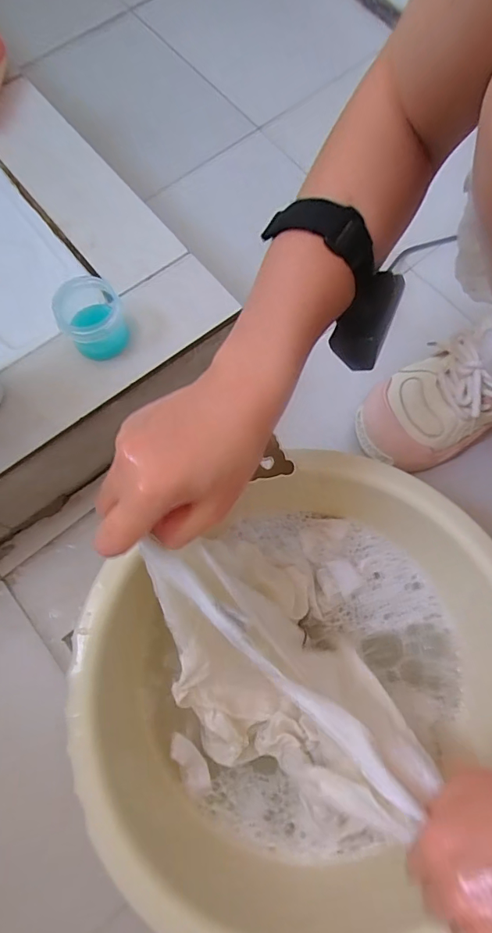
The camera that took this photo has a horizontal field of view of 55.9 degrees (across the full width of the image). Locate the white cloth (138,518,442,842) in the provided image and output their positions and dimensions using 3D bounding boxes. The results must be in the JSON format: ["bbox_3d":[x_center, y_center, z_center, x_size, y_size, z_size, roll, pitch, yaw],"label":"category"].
[{"bbox_3d":[0.028,0.145,0.347,0.158,0.144,0.211,-12,74,-4],"label":"white cloth"}]

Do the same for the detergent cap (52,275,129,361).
[{"bbox_3d":[-0.132,-0.124,0.400,0.054,0.049,0.055,0,73,-1],"label":"detergent cap"}]

